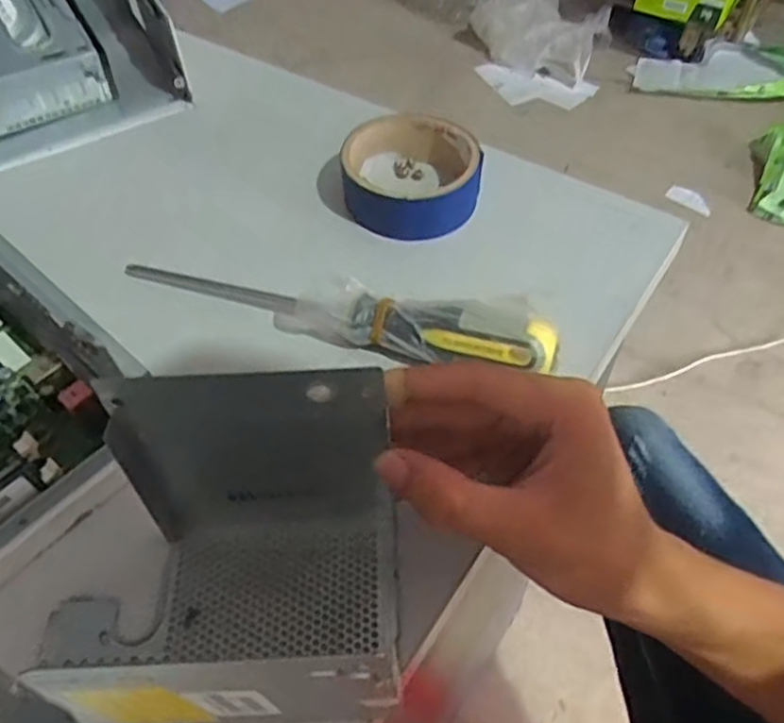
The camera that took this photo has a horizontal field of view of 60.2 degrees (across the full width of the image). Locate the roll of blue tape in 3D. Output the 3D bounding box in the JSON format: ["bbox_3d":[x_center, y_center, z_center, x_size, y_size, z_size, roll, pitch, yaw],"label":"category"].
[{"bbox_3d":[0.012,-0.120,0.433,0.084,0.034,0.079,-1,54,2],"label":"roll of blue tape"}]

